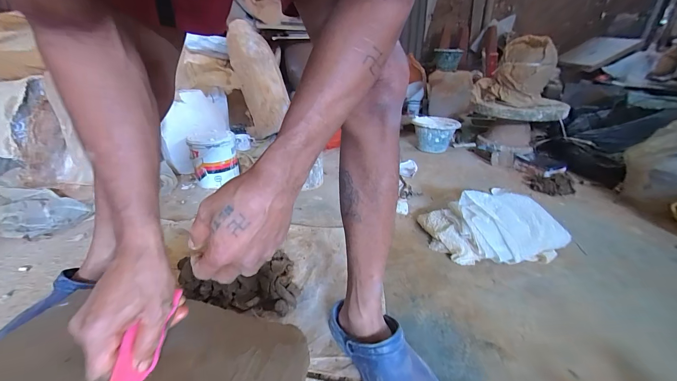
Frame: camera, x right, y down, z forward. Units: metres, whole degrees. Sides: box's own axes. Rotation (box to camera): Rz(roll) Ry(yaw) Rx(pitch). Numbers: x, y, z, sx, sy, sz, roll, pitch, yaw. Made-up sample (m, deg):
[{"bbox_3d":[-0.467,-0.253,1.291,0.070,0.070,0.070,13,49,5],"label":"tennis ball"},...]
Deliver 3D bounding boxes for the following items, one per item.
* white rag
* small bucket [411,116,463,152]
[{"bbox_3d":[0.471,0.103,0.853,0.406,0.111,0.248,-2,28,-8],"label":"white rag"},{"bbox_3d":[0.520,-0.303,1.559,0.194,0.168,0.178,-1,27,-5],"label":"small bucket"}]

